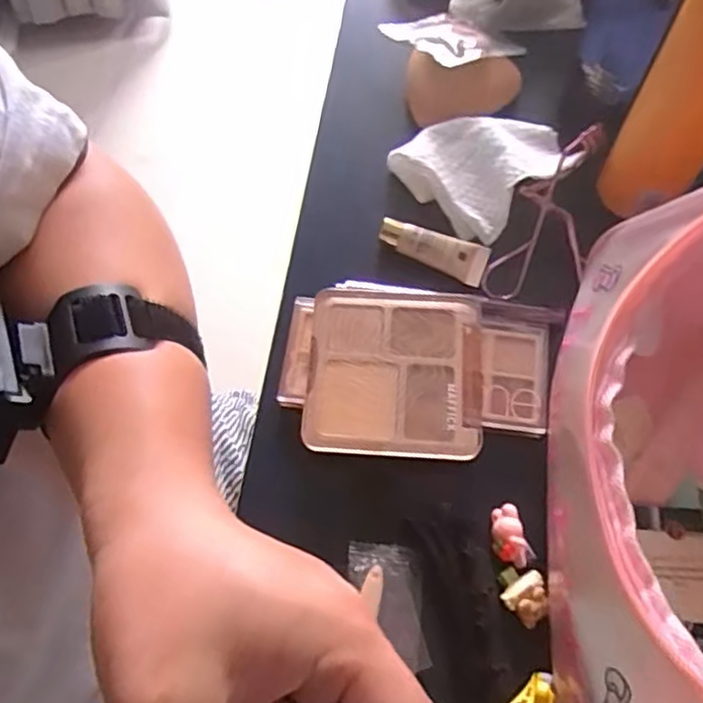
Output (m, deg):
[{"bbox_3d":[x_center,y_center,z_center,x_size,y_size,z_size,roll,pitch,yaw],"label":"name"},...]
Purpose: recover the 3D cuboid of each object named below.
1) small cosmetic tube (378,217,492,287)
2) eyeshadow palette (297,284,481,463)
[{"bbox_3d":[0.043,-0.054,0.351,0.057,0.014,0.020,17,68,8],"label":"small cosmetic tube"},{"bbox_3d":[0.018,0.011,0.312,0.077,0.014,0.079,3,67,3],"label":"eyeshadow palette"}]

